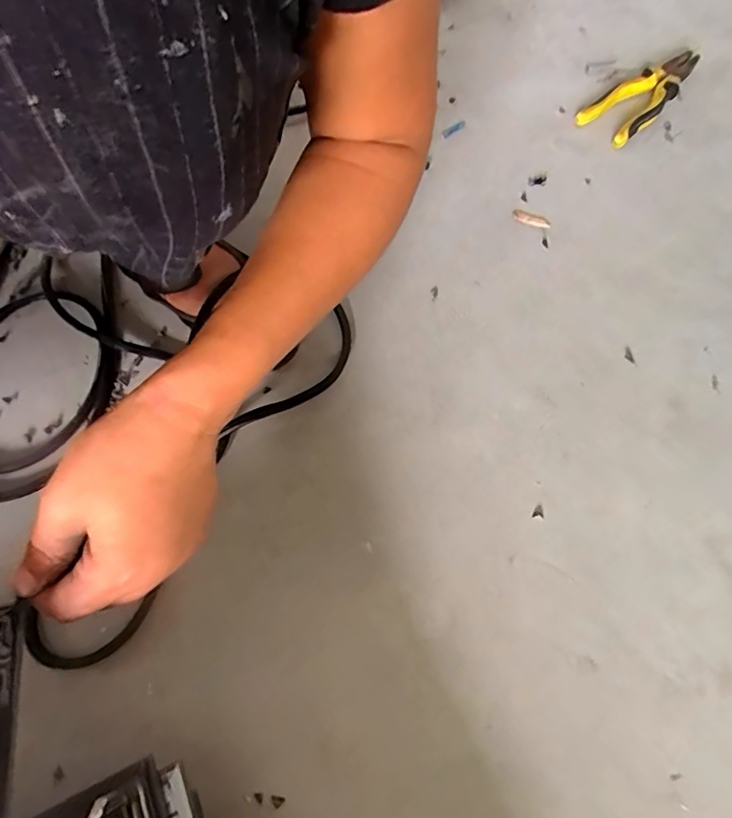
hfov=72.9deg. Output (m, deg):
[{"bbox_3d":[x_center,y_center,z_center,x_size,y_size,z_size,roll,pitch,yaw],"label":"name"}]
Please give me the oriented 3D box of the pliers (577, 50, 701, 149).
[{"bbox_3d":[0.362,-0.405,0.624,0.206,0.030,0.075,-39,69,-14],"label":"pliers"}]

